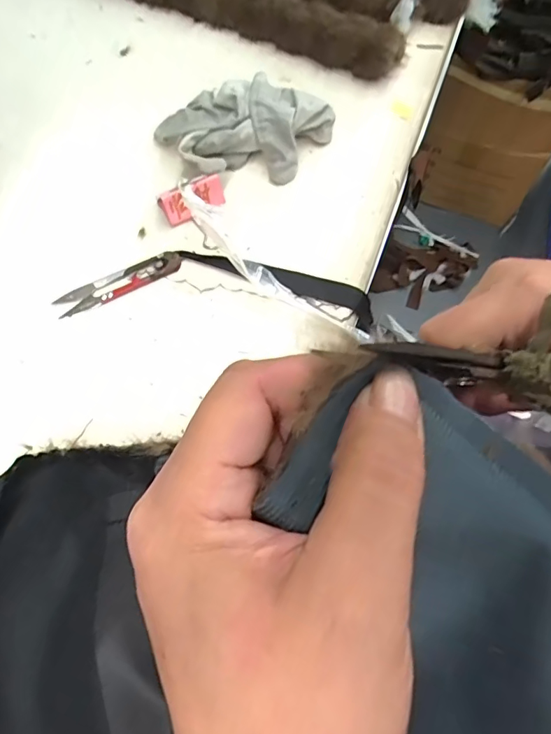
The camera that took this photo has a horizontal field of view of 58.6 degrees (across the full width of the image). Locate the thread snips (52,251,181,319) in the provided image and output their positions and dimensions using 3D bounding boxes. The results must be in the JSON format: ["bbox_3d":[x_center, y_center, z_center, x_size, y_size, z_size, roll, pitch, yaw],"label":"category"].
[{"bbox_3d":[-0.120,-0.065,0.378,0.096,0.010,0.024,-28,69,-12],"label":"thread snips"}]

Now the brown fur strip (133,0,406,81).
[{"bbox_3d":[-0.055,-0.380,0.495,0.395,0.046,0.063,30,69,12],"label":"brown fur strip"}]

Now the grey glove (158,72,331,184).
[{"bbox_3d":[-0.022,-0.203,0.420,0.133,0.058,0.092,-24,69,-11],"label":"grey glove"}]

